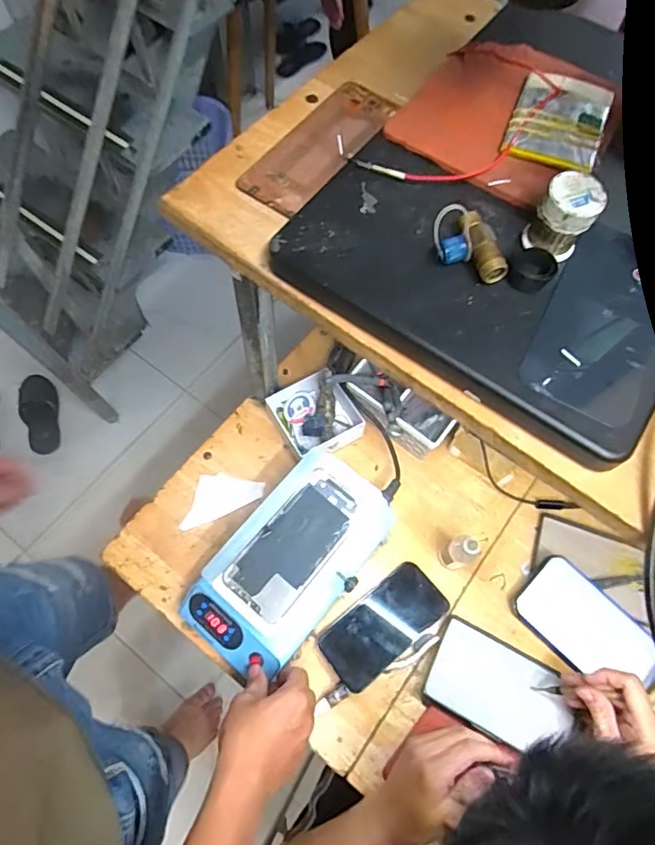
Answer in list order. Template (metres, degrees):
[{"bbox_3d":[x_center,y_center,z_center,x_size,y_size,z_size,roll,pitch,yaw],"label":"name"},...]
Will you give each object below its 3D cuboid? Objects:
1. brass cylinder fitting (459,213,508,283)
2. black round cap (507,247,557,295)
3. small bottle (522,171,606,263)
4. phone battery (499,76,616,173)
[{"bbox_3d":[0.097,-0.111,0.320,0.015,0.013,0.046,-20,84,-12],"label":"brass cylinder fitting"},{"bbox_3d":[0.129,-0.096,0.323,0.028,0.013,0.024,31,68,10],"label":"black round cap"},{"bbox_3d":[0.146,-0.127,0.318,0.033,0.043,0.034,1,66,-3],"label":"small bottle"},{"bbox_3d":[0.167,-0.219,0.369,0.063,0.010,0.083,21,67,6],"label":"phone battery"}]

